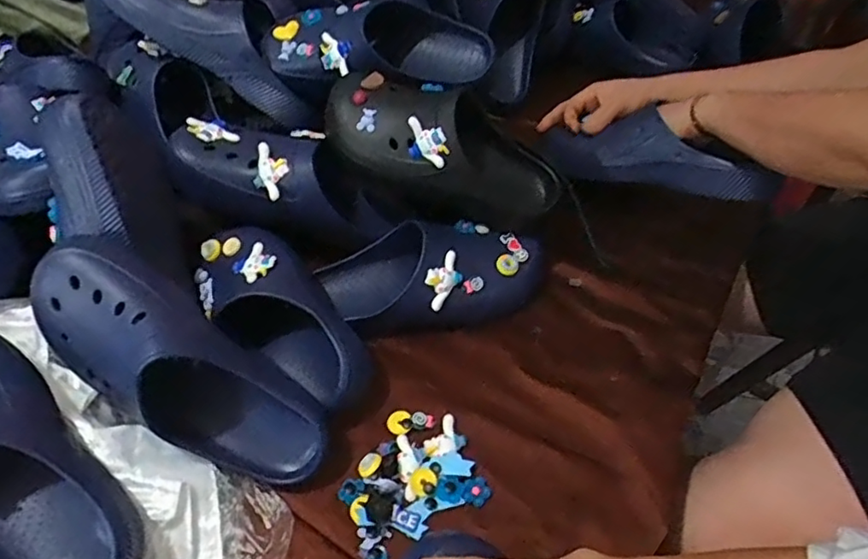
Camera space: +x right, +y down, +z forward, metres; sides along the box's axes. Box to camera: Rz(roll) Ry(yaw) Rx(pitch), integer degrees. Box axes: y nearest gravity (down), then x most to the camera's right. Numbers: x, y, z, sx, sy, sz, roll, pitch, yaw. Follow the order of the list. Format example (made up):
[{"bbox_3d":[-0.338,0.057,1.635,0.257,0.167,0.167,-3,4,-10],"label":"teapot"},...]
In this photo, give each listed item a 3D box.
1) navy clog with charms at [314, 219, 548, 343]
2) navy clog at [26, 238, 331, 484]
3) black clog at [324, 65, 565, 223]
[{"bbox_3d":[0.002,-0.004,0.651,0.254,0.081,0.108,-4,48,-3],"label":"navy clog with charms"},{"bbox_3d":[-0.221,0.075,0.514,0.280,0.095,0.104,41,50,-10],"label":"navy clog"},{"bbox_3d":[0.011,-0.150,0.657,0.276,0.124,0.107,25,48,-2],"label":"black clog"}]

